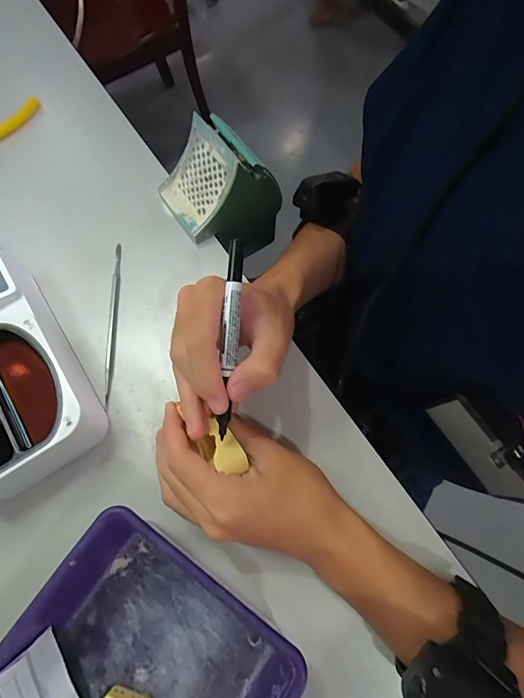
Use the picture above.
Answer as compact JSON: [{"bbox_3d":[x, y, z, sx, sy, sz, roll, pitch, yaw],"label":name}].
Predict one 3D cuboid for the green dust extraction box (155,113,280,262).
[{"bbox_3d":[-0.045,-0.165,0.397,0.104,0.132,0.079,-35,74,-11],"label":"green dust extraction box"}]

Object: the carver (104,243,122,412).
[{"bbox_3d":[-0.141,-0.029,0.352,0.008,0.007,0.168,-4,71,-1],"label":"carver"}]

